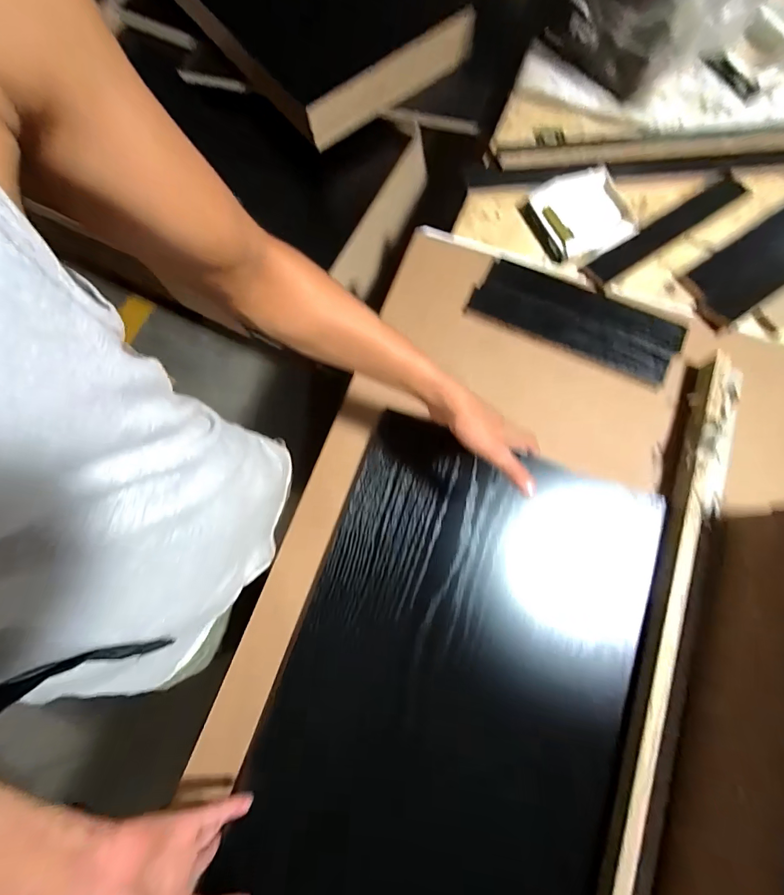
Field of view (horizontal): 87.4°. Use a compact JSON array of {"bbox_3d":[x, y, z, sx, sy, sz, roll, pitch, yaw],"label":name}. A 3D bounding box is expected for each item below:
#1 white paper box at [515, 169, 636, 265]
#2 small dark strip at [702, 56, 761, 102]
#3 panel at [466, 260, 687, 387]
[{"bbox_3d":[0.295,-0.367,0.645,0.135,0.031,0.140,-26,76,-6],"label":"white paper box"},{"bbox_3d":[0.570,-0.625,0.692,0.145,0.022,0.022,6,77,-27],"label":"small dark strip"},{"bbox_3d":[0.272,-0.194,0.600,0.298,0.012,0.111,23,77,7],"label":"panel"}]

